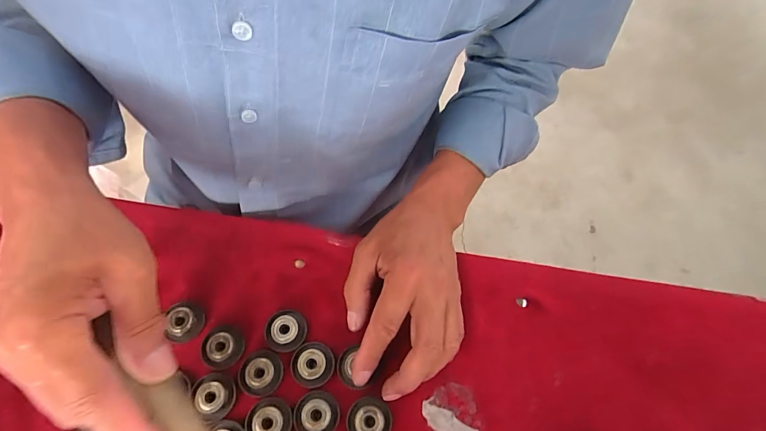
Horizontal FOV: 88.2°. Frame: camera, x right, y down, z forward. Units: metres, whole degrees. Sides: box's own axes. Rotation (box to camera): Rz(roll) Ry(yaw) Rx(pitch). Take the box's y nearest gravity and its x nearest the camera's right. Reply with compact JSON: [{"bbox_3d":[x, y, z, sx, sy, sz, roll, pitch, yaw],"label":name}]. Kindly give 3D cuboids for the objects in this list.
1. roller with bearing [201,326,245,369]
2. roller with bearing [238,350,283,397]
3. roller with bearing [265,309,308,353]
[{"bbox_3d":[-0.126,0.102,0.311,0.029,0.012,0.033,-15,64,-10],"label":"roller with bearing"},{"bbox_3d":[-0.095,0.120,0.303,0.033,0.014,0.031,1,63,-2],"label":"roller with bearing"},{"bbox_3d":[-0.078,0.094,0.319,0.033,0.013,0.031,-6,63,-6],"label":"roller with bearing"}]

